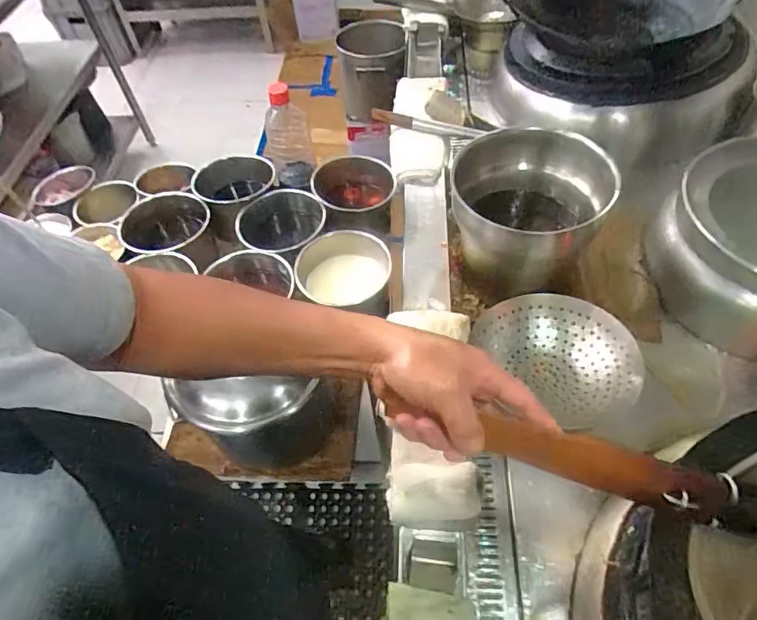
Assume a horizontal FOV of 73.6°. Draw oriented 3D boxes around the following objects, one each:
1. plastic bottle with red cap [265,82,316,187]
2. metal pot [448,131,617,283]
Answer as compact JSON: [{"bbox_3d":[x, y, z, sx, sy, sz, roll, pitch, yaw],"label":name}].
[{"bbox_3d":[-0.162,-0.307,0.891,0.078,0.180,0.093,-11,55,-5],"label":"plastic bottle with red cap"},{"bbox_3d":[0.230,-0.150,0.788,0.221,0.165,0.206,-1,55,2],"label":"metal pot"}]

